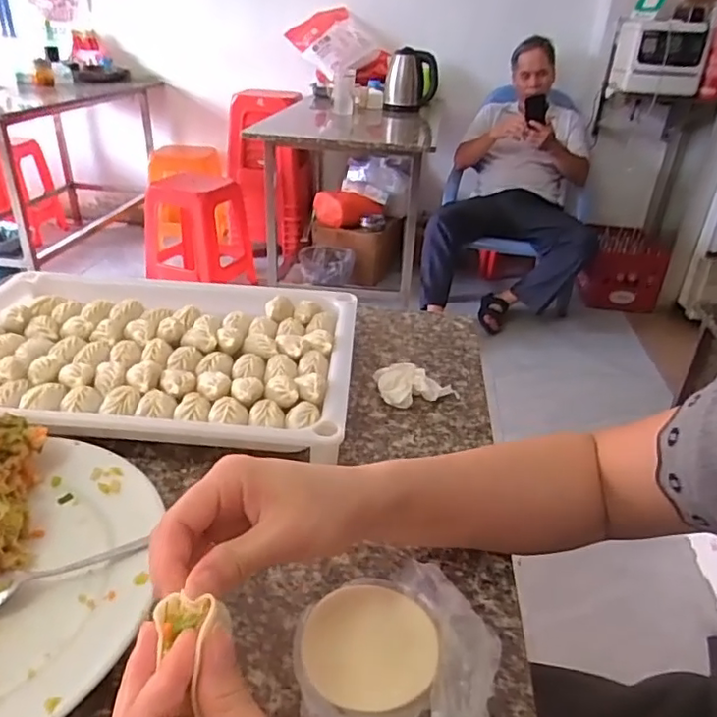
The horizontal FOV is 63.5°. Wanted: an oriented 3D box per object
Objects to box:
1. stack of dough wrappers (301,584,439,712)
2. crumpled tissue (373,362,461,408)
[{"bbox_3d":[0.006,0.163,0.323,0.072,0.027,0.066,3,31,-1],"label":"stack of dough wrappers"},{"bbox_3d":[0.054,0.021,0.564,0.072,0.027,0.051,-12,34,-25],"label":"crumpled tissue"}]

